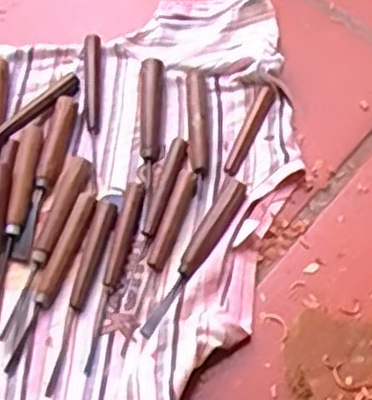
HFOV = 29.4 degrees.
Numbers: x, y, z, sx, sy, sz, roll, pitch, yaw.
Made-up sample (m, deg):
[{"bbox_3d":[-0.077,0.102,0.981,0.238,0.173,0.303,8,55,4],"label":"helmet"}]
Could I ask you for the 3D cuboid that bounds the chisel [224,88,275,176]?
[{"bbox_3d":[0.065,-0.071,0.727,0.017,0.009,0.108,23,65,12],"label":"chisel"}]

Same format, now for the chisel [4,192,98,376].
[{"bbox_3d":[-0.125,0.073,0.661,0.021,0.014,0.179,18,64,10],"label":"chisel"}]

